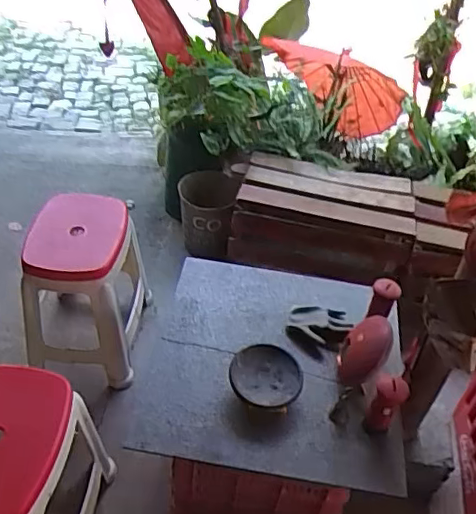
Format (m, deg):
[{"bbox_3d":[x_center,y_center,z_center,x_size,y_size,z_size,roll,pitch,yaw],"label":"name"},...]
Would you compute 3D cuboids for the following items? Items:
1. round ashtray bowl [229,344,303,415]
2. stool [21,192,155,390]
[{"bbox_3d":[0.063,0.268,1.257,0.157,0.059,0.145,3,43,-3],"label":"round ashtray bowl"},{"bbox_3d":[-0.413,0.064,1.579,0.270,0.422,0.351,6,43,0],"label":"stool"}]

